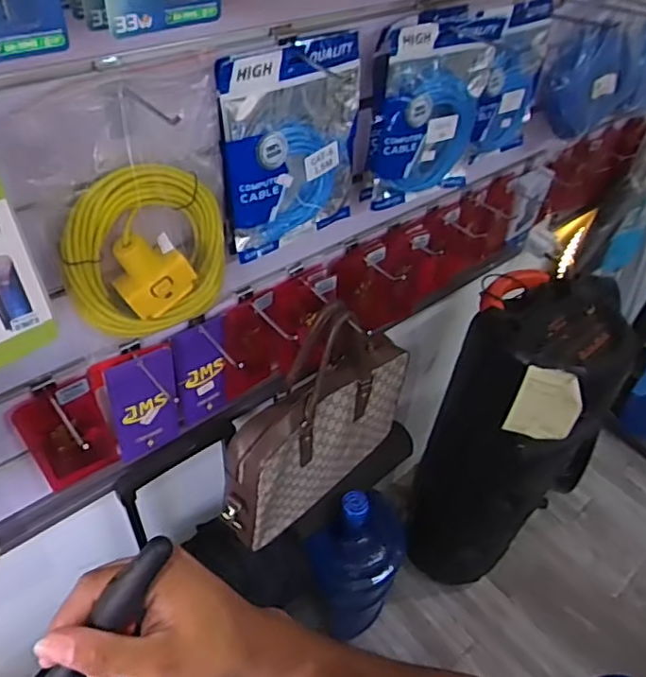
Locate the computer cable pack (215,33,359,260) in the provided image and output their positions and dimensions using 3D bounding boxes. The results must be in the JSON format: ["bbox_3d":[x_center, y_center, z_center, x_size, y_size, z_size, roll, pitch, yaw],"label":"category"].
[{"bbox_3d":[-0.031,-0.209,0.652,0.042,0.221,0.173,37,52,27],"label":"computer cable pack"}]

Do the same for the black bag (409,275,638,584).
[{"bbox_3d":[0.398,0.255,1.299,0.268,0.802,0.247,-28,54,-30],"label":"black bag"}]

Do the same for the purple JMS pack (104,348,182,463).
[{"bbox_3d":[-0.223,0.089,0.742,0.087,0.171,0.025,-24,52,-27],"label":"purple JMS pack"}]

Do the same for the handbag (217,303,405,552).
[{"bbox_3d":[-0.001,0.122,0.921,0.079,0.384,0.371,36,52,26],"label":"handbag"}]

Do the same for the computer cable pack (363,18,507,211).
[{"bbox_3d":[0.141,-0.288,0.749,0.176,0.214,0.058,-29,54,-30],"label":"computer cable pack"}]

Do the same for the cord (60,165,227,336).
[{"bbox_3d":[-0.175,-0.086,0.600,0.173,0.186,0.033,-25,53,-28],"label":"cord"}]

